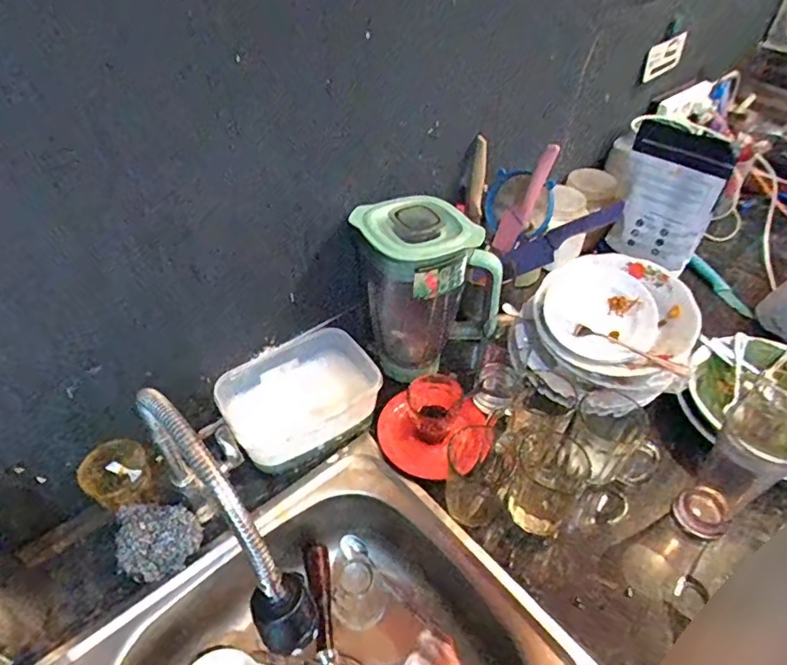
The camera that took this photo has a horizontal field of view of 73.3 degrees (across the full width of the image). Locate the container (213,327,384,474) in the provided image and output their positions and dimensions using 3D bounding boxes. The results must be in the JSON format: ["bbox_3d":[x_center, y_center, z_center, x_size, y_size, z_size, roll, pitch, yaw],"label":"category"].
[{"bbox_3d":[-0.120,0.088,0.707,0.203,0.094,0.156,-24,49,-24],"label":"container"}]

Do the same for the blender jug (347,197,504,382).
[{"bbox_3d":[0.041,-0.048,0.725,0.162,0.249,0.118,-16,47,-16],"label":"blender jug"}]

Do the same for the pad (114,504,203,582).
[{"bbox_3d":[-0.264,0.238,0.595,0.098,0.049,0.071,2,44,1],"label":"pad"}]

